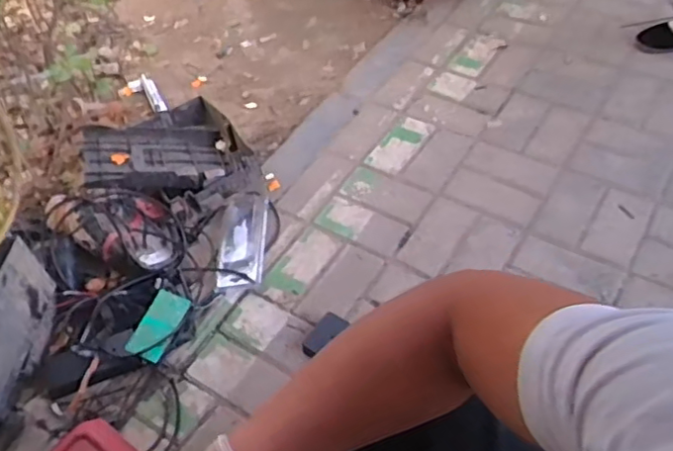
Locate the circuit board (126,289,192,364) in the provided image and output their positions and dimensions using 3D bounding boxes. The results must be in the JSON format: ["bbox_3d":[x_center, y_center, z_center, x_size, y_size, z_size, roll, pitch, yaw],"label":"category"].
[{"bbox_3d":[-0.328,0.184,1.142,0.065,0.010,0.128,29,70,-2],"label":"circuit board"}]

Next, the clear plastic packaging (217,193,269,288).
[{"bbox_3d":[-0.195,0.023,1.268,0.096,0.042,0.231,-3,51,4],"label":"clear plastic packaging"}]

